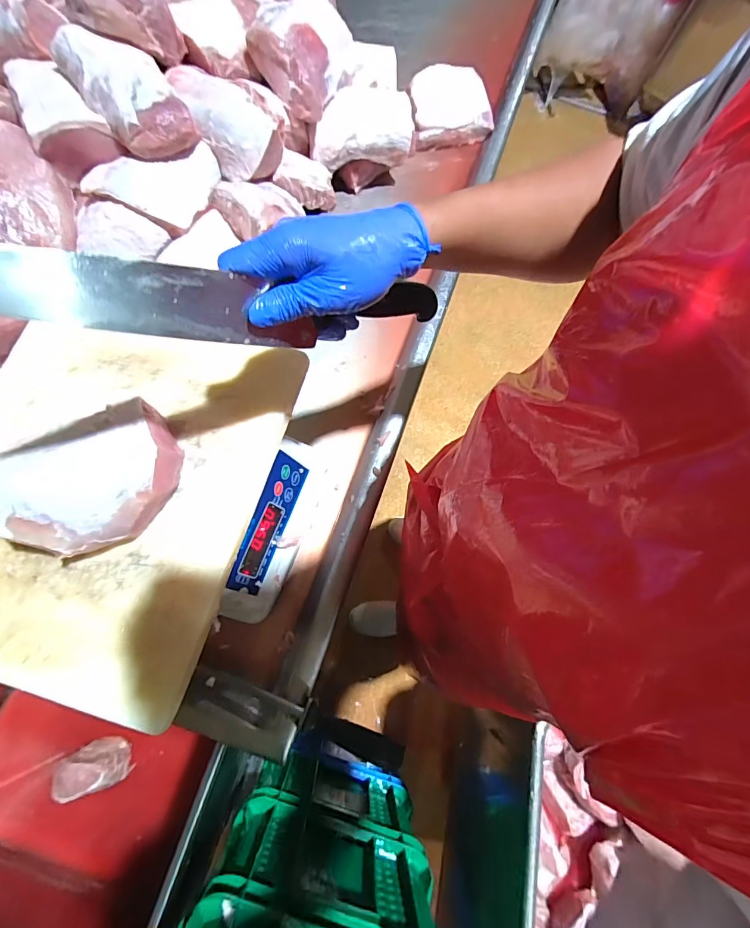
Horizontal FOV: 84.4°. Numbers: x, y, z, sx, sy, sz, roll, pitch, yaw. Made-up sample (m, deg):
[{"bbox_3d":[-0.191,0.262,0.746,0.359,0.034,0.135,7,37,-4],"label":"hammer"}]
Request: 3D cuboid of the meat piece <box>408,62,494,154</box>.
[{"bbox_3d":[0.135,-0.670,0.775,0.152,0.071,0.108,-14,73,-7],"label":"meat piece"}]

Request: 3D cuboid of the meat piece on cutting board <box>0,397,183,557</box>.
[{"bbox_3d":[-0.257,0.019,0.374,0.157,0.062,0.108,-17,73,-8],"label":"meat piece on cutting board"}]

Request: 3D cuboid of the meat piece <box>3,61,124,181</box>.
[{"bbox_3d":[-0.425,-0.473,0.559,0.093,0.055,0.181,-30,75,-11],"label":"meat piece"}]

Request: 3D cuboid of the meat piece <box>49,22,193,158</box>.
[{"bbox_3d":[-0.329,-0.493,0.545,0.099,0.057,0.193,-35,76,-13],"label":"meat piece"}]

